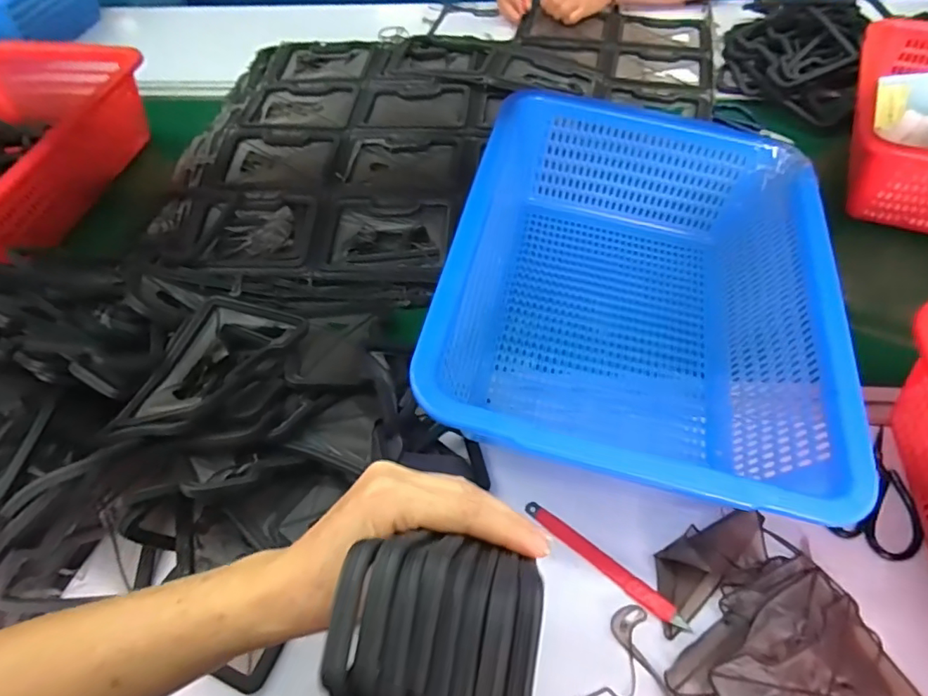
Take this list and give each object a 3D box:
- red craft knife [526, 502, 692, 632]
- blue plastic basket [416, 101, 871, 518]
[{"bbox_3d":[0.109,0.168,0.412,0.140,0.008,0.016,34,63,24],"label":"red craft knife"},{"bbox_3d":[0.155,-0.054,0.480,0.300,0.136,0.396,9,56,10],"label":"blue plastic basket"}]

